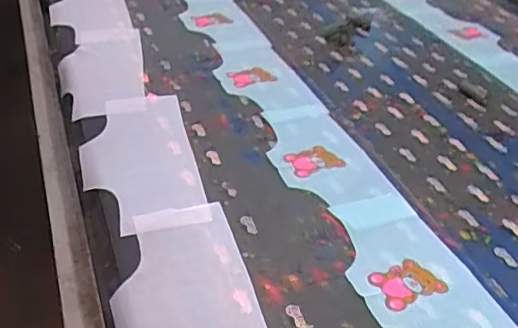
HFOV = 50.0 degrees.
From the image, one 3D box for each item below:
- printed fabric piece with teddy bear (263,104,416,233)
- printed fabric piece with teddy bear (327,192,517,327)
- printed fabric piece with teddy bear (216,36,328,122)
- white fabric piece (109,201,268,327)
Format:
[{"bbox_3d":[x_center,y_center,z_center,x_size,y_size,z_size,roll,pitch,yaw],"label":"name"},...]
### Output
[{"bbox_3d":[0.096,-0.005,0.863,0.145,0.008,0.306,-9,38,-18],"label":"printed fabric piece with teddy bear"},{"bbox_3d":[0.194,0.143,0.681,0.150,0.005,0.301,-10,40,-21],"label":"printed fabric piece with teddy bear"},{"bbox_3d":[-0.003,-0.168,1.060,0.149,0.010,0.305,-9,40,-18],"label":"printed fabric piece with teddy bear"},{"bbox_3d":[-0.079,0.162,0.625,0.153,0.013,0.318,-12,41,-14],"label":"white fabric piece"}]

